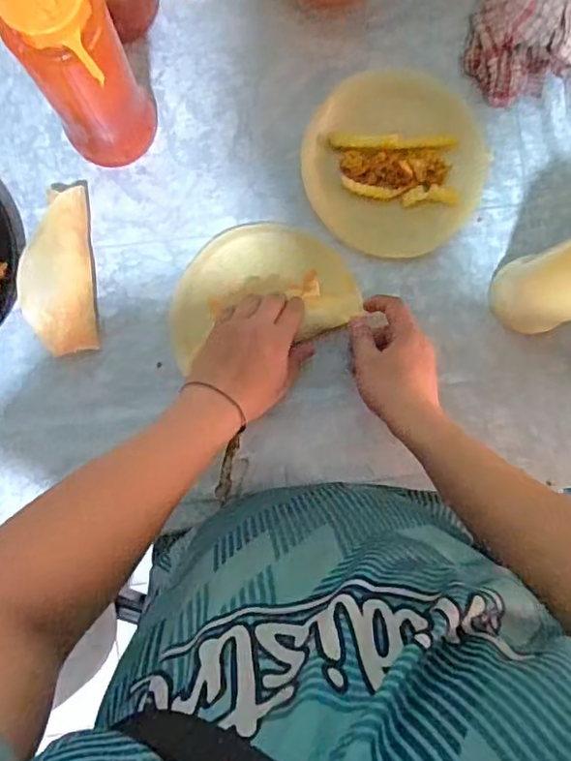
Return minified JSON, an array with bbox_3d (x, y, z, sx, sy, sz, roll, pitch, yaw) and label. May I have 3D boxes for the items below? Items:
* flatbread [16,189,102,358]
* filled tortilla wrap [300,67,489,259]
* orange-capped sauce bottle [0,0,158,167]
[{"bbox_3d":[-0.216,-0.106,0.565,0.057,0.047,0.164,-4,89,-2],"label":"flatbread"},{"bbox_3d":[0.109,-0.218,0.592,0.171,0.022,0.181,0,88,-2],"label":"filled tortilla wrap"},{"bbox_3d":[-0.156,-0.238,0.482,0.077,0.223,0.083,0,88,-2],"label":"orange-capped sauce bottle"}]

